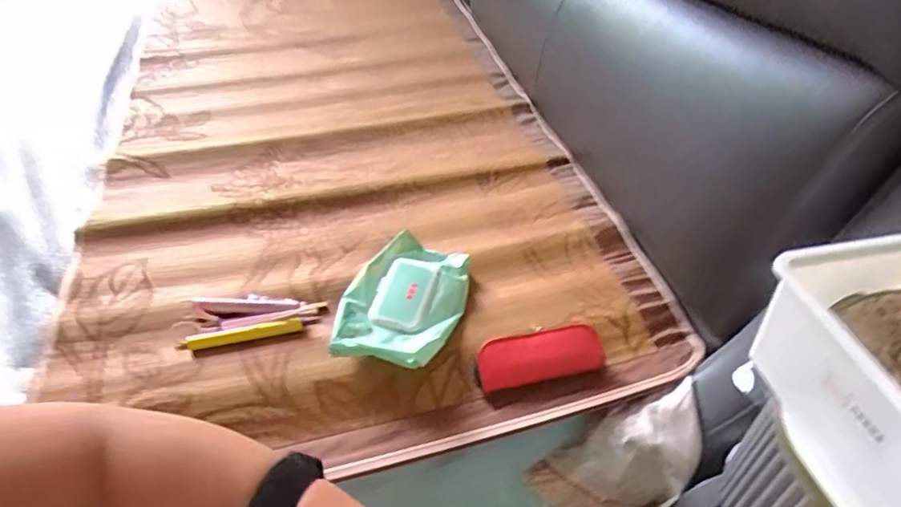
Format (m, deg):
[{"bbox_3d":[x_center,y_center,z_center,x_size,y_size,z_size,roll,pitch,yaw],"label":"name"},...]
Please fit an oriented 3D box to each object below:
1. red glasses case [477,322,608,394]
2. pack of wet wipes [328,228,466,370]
[{"bbox_3d":[0.099,0.112,0.651,0.137,0.038,0.046,-7,44,-10],"label":"red glasses case"},{"bbox_3d":[-0.055,0.058,0.708,0.138,0.043,0.190,12,44,10],"label":"pack of wet wipes"}]

